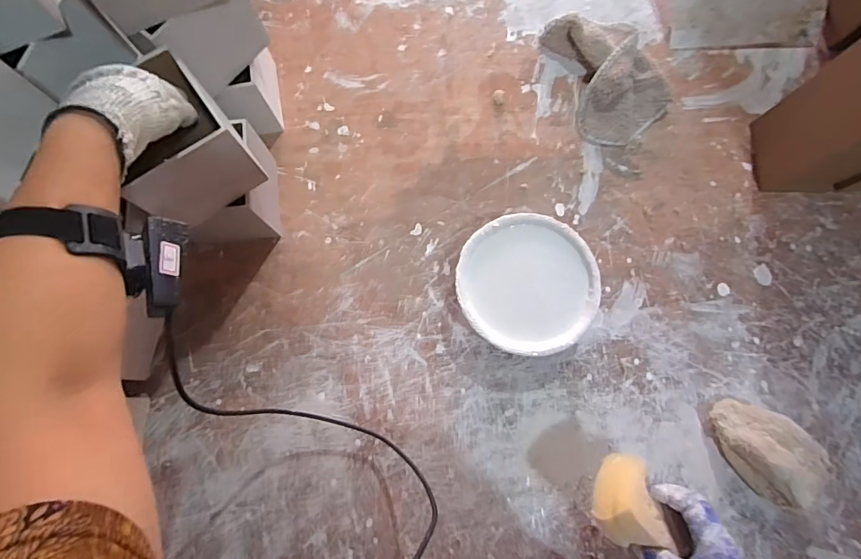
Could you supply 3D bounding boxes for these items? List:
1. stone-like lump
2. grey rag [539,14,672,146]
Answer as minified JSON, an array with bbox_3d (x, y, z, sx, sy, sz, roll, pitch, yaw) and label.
[{"bbox_3d":[0.400,0.202,0.532,0.075,0.066,0.128,-34,81,-8],"label":"stone-like lump"},{"bbox_3d":[0.266,-0.303,0.658,0.139,0.044,0.200,-18,79,-5],"label":"grey rag"}]

